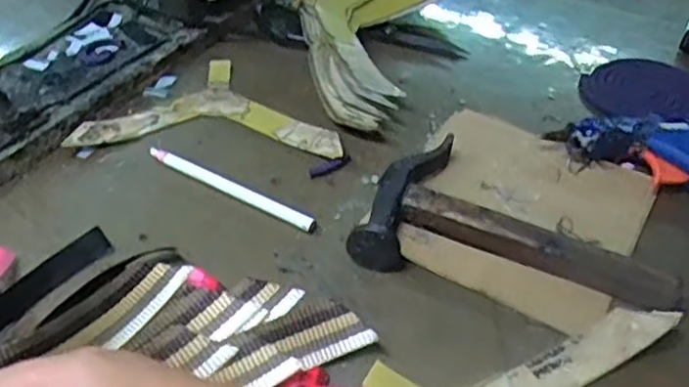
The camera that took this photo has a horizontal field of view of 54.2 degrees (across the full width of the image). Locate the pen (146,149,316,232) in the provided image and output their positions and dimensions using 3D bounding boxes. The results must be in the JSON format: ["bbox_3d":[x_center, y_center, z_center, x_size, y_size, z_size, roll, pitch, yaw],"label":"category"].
[{"bbox_3d":[-0.077,-0.005,0.452,0.134,0.010,0.011,23,48,22],"label":"pen"}]

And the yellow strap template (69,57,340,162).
[{"bbox_3d":[-0.097,-0.069,0.518,0.191,0.011,0.114,3,44,1],"label":"yellow strap template"}]

